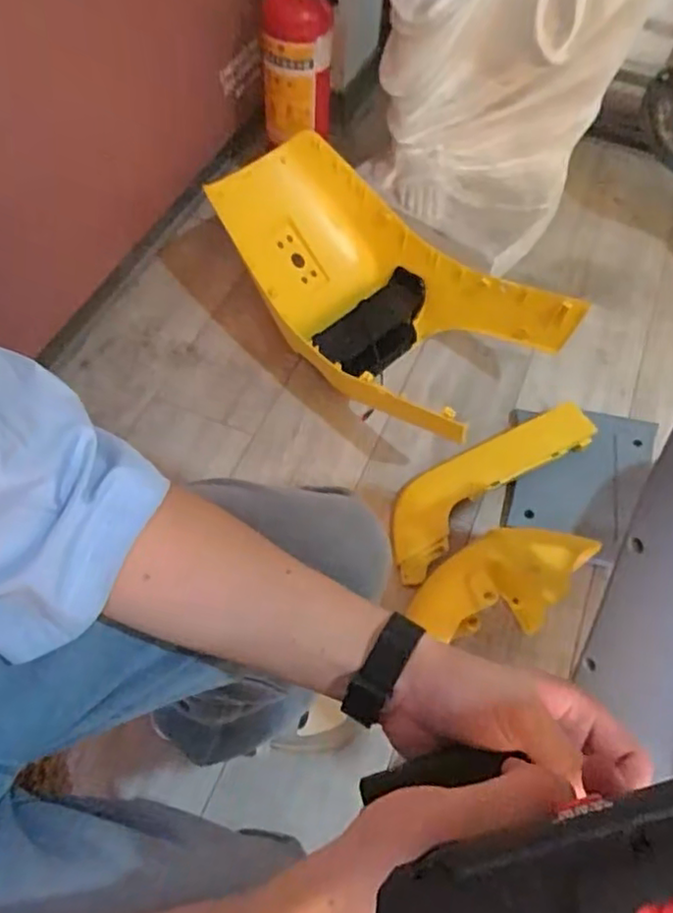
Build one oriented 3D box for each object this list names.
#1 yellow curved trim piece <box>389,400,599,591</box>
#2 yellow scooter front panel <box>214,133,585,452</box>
[{"bbox_3d":[0.242,0.031,1.065,0.405,0.058,0.129,-34,67,-20],"label":"yellow curved trim piece"},{"bbox_3d":[0.053,-0.277,1.109,0.607,0.225,0.326,40,66,19],"label":"yellow scooter front panel"}]

